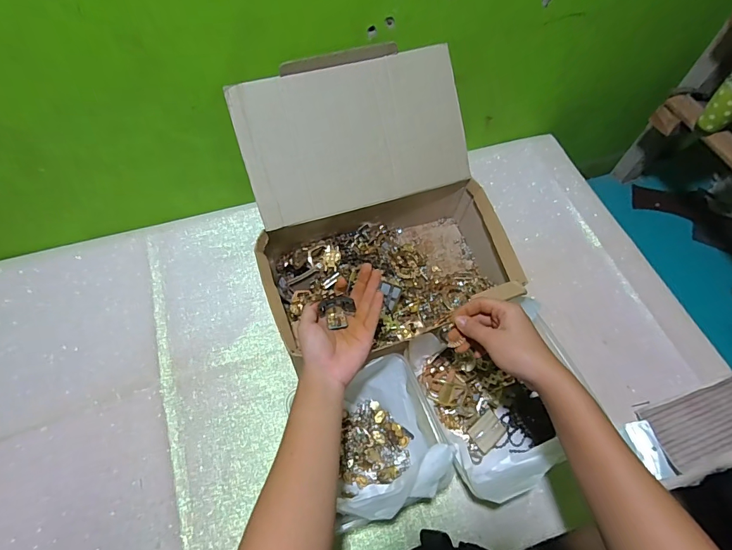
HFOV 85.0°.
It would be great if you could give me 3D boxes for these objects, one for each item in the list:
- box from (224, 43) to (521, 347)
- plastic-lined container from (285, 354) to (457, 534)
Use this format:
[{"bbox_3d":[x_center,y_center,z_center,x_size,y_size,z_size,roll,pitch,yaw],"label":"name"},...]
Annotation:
[{"bbox_3d":[0.012,-0.086,0.558,0.334,0.227,0.340,-16,62,-11],"label":"box"},{"bbox_3d":[0.012,0.195,0.484,0.141,0.082,0.159,-18,63,-12],"label":"plastic-lined container"}]

